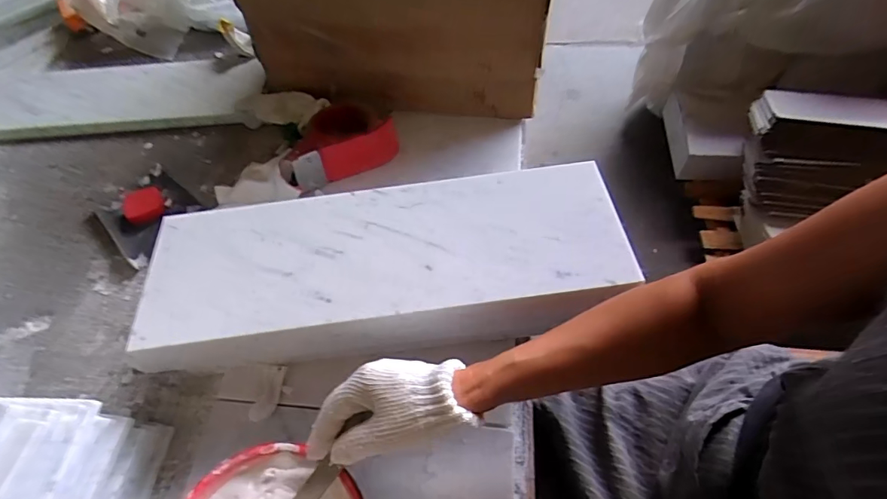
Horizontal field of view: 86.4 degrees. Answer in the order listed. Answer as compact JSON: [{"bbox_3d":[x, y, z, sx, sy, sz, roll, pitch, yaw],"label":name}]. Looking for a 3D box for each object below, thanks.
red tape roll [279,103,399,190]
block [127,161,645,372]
[{"bbox_3d":[-0.152,-0.149,0.655,0.158,0.052,0.104,-25,59,-11],"label":"red tape roll"},{"bbox_3d":[-0.052,0.032,0.502,0.451,0.124,0.165,-8,57,0],"label":"block"}]

